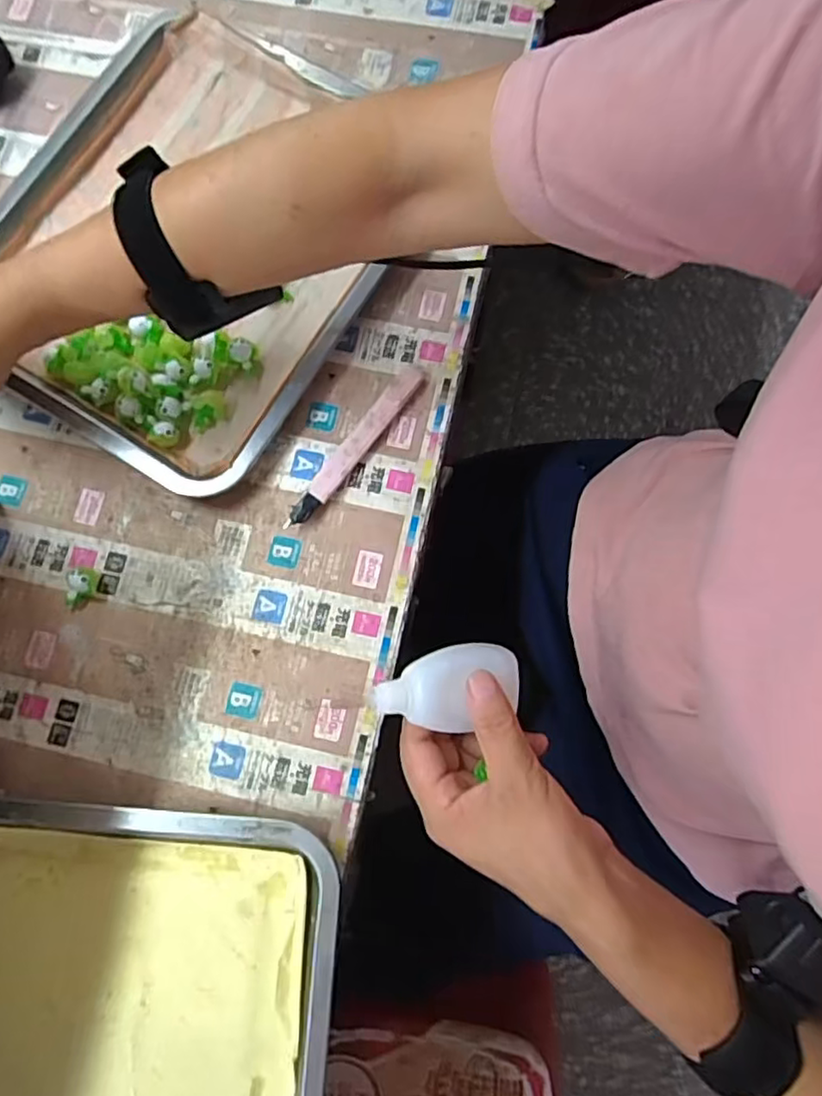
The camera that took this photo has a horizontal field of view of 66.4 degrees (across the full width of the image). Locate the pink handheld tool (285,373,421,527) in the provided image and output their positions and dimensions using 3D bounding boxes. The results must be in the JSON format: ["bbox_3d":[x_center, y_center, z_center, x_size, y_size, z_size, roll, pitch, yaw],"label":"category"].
[{"bbox_3d":[-0.036,-0.067,0.413,0.016,0.013,0.132,38,83,7],"label":"pink handheld tool"}]

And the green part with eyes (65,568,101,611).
[{"bbox_3d":[-0.208,0.026,0.396,0.016,0.016,0.026,10,80,3],"label":"green part with eyes"}]

